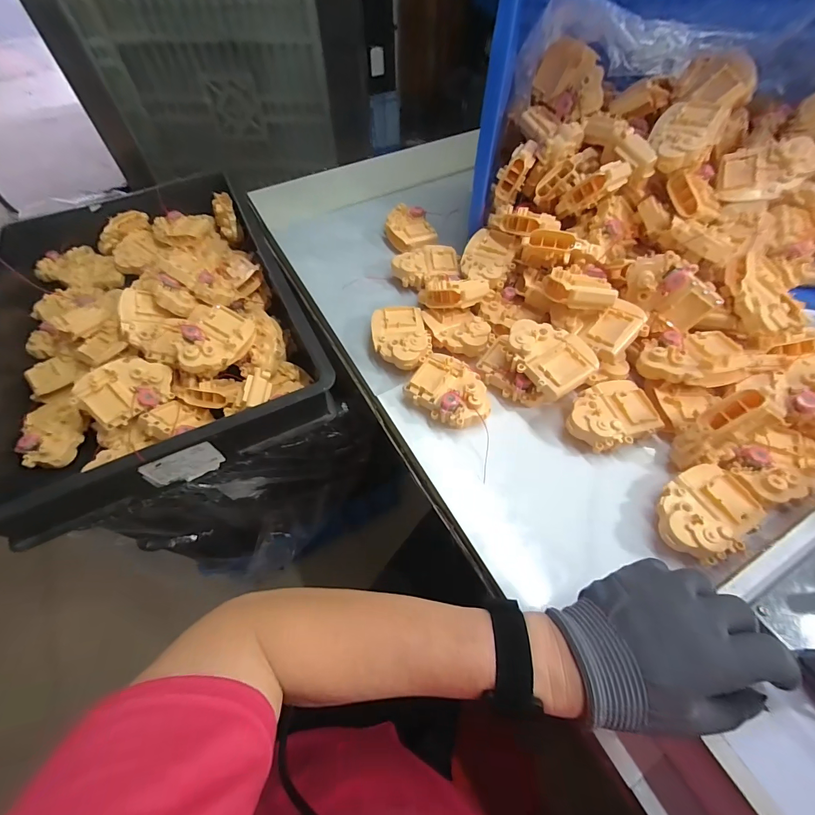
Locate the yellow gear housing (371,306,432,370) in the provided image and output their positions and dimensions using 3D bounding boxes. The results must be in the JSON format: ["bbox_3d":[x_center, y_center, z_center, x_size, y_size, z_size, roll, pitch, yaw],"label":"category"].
[{"bbox_3d":[-0.008,-0.086,0.486,0.069,0.032,0.094,-13,57,-8],"label":"yellow gear housing"}]

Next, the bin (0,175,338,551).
[{"bbox_3d":[-0.387,-0.134,0.562,0.399,0.101,0.550,-24,59,-15],"label":"bin"}]

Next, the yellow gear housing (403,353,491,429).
[{"bbox_3d":[0.050,-0.017,0.443,0.095,0.037,0.073,24,59,16],"label":"yellow gear housing"}]

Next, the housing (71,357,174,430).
[{"bbox_3d":[-0.342,-0.023,0.468,0.093,0.071,0.034,-48,24,-23],"label":"housing"}]

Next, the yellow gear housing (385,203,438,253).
[{"bbox_3d":[0.005,-0.282,0.612,0.074,0.038,0.096,-16,57,-10],"label":"yellow gear housing"}]

